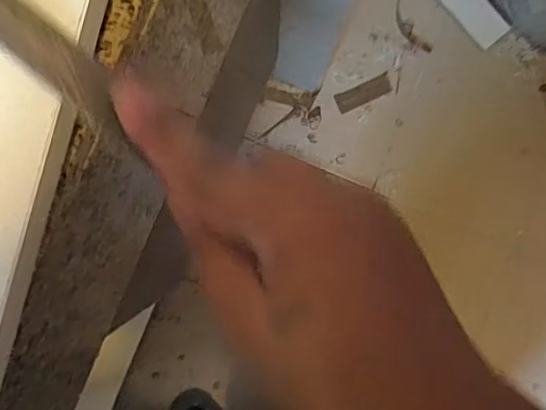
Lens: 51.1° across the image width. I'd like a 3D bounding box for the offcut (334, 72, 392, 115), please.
[{"bbox_3d":[0.184,-0.225,1.156,0.115,0.004,0.041,-24,103,0],"label":"offcut"}]

